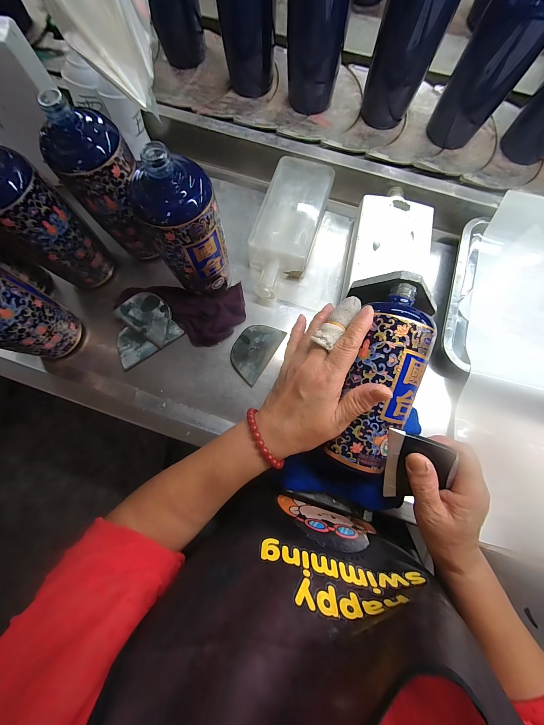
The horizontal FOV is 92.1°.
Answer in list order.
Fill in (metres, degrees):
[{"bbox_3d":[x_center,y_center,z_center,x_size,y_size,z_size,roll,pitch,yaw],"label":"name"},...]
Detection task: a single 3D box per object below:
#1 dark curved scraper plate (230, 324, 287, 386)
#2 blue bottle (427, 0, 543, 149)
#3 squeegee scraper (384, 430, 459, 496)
[{"bbox_3d":[-0.026,-0.018,0.377,0.054,0.010,0.087,31,82,6],"label":"dark curved scraper plate"},{"bbox_3d":[0.292,-0.394,0.350,0.063,0.176,0.064,-14,80,-2],"label":"blue bottle"},{"bbox_3d":[0.139,0.102,0.251,0.055,0.007,0.083,3,117,20],"label":"squeegee scraper"}]

